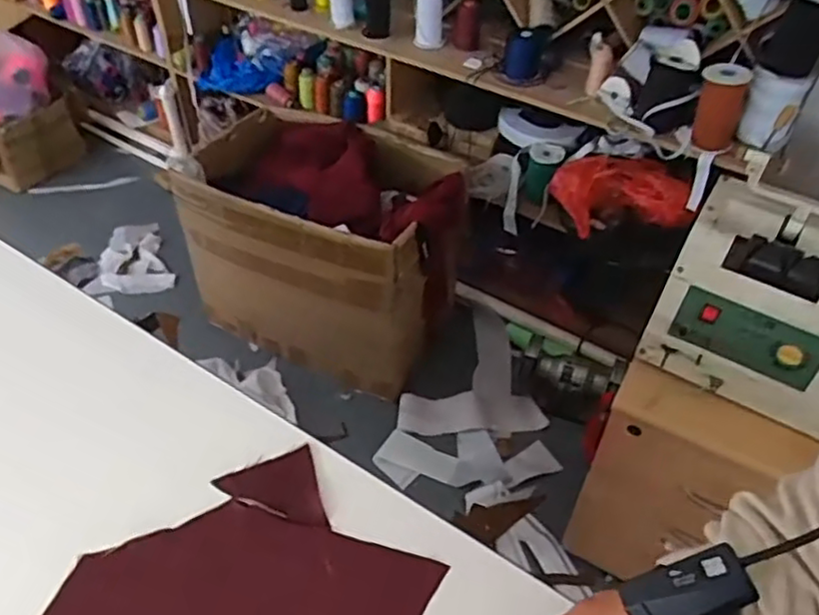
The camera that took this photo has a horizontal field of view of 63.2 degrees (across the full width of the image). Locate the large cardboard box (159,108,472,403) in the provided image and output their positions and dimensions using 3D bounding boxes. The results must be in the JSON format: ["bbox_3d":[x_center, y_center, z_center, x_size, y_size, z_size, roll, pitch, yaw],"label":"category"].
[{"bbox_3d":[-0.206,-0.171,1.802,0.650,0.500,0.486,21,47,17],"label":"large cardboard box"}]

